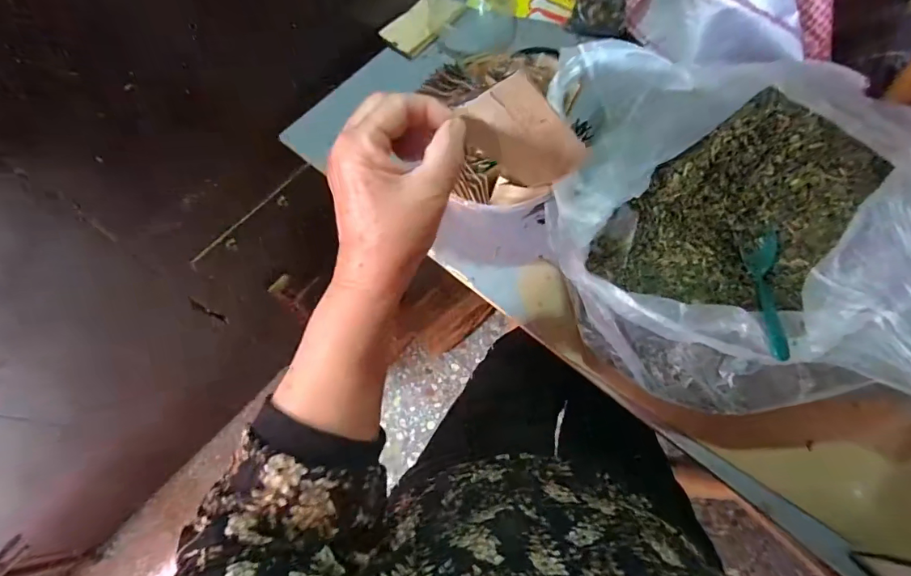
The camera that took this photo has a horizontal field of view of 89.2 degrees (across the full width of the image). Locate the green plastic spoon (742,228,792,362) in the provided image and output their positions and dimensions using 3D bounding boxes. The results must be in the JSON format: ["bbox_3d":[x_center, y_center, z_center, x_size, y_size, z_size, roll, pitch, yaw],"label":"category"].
[{"bbox_3d":[0.265,0.002,0.394,0.031,0.018,0.142,21,49,7],"label":"green plastic spoon"}]

